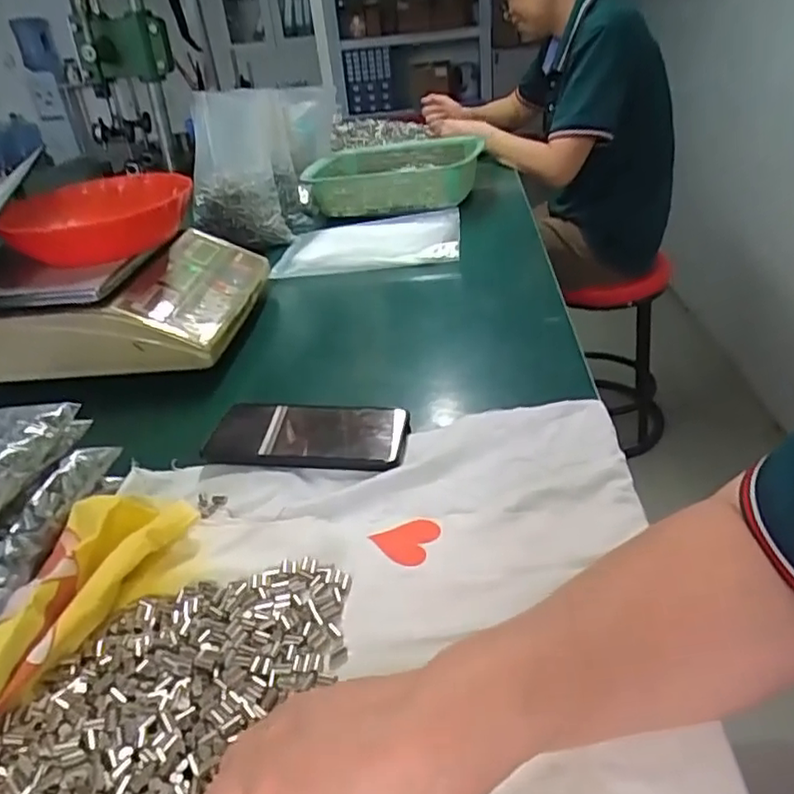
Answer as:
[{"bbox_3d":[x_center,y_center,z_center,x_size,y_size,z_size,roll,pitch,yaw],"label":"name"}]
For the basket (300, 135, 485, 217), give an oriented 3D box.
[{"bbox_3d":[-0.001,-0.374,1.106,0.276,0.089,0.234,3,33,15],"label":"basket"}]

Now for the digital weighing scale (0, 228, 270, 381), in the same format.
[{"bbox_3d":[-0.337,-0.127,0.761,0.320,0.085,0.266,-3,32,5],"label":"digital weighing scale"}]

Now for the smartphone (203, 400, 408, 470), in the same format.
[{"bbox_3d":[-0.077,0.028,0.534,0.169,0.012,0.073,1,33,12],"label":"smartphone"}]

